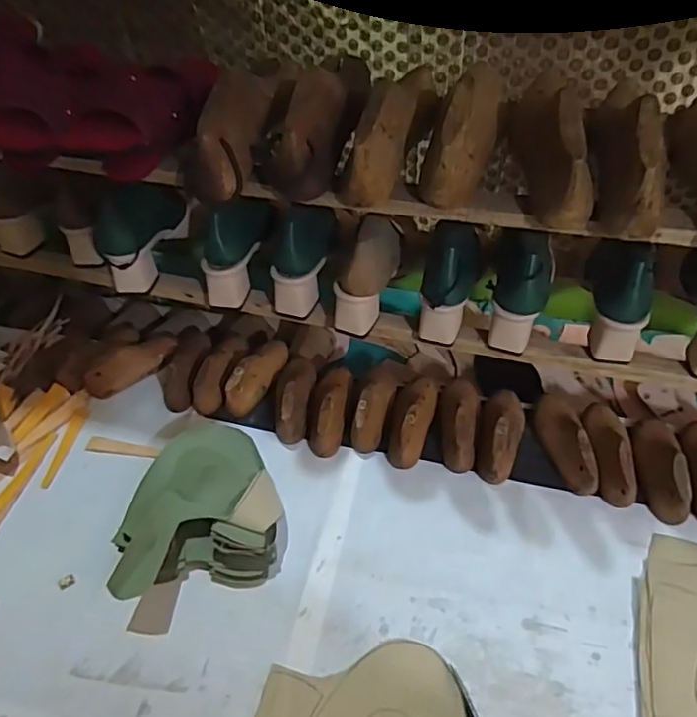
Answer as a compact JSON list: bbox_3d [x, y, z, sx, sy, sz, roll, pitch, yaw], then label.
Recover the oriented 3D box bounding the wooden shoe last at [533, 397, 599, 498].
[{"bbox_3d":[0.263,0.095,0.699,0.057,0.056,0.143,0,49,4],"label":"wooden shoe last"}]

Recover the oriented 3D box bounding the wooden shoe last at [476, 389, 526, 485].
[{"bbox_3d":[0.189,0.087,0.711,0.051,0.051,0.132,12,51,15],"label":"wooden shoe last"}]

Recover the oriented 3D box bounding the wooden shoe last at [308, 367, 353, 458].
[{"bbox_3d":[-0.026,0.056,0.751,0.050,0.057,0.146,5,49,9],"label":"wooden shoe last"}]

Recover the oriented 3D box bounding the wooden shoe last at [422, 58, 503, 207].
[{"bbox_3d":[0.120,-0.240,0.585,0.061,0.083,0.210,11,50,14],"label":"wooden shoe last"}]

